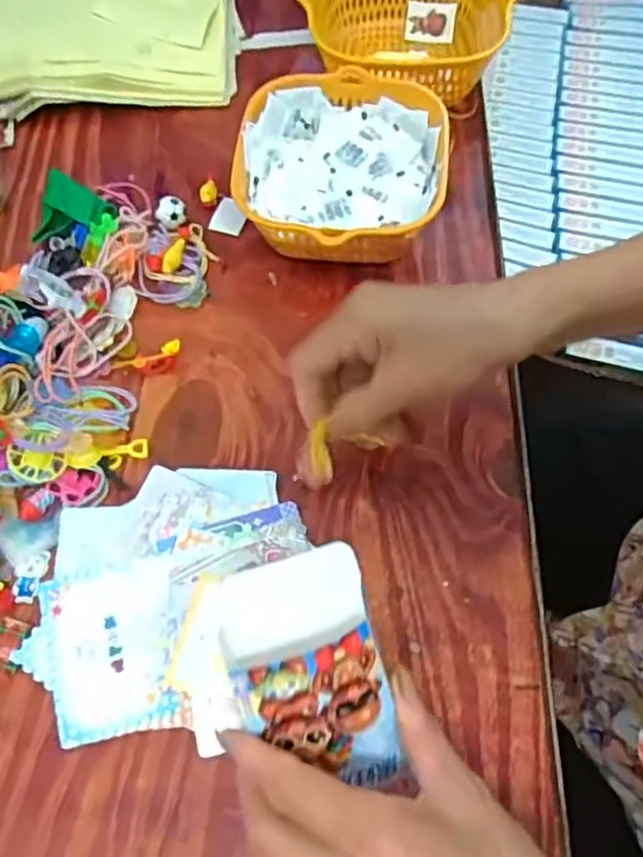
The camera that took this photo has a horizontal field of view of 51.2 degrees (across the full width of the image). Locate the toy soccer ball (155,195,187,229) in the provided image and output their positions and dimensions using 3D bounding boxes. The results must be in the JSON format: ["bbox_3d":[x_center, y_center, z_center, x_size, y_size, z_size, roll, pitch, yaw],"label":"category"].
[{"bbox_3d":[-0.107,-0.154,0.481,0.022,0.017,0.019,-19,67,-7],"label":"toy soccer ball"}]

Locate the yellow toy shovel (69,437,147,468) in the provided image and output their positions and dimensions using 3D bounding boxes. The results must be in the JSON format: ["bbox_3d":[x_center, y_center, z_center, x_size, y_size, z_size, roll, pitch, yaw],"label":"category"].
[{"bbox_3d":[-0.129,0.015,0.411,0.046,0.005,0.013,-8,66,-20],"label":"yellow toy shovel"}]

